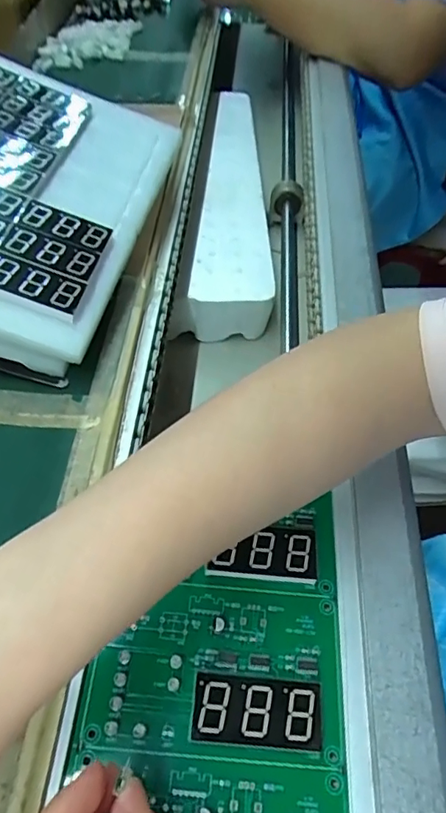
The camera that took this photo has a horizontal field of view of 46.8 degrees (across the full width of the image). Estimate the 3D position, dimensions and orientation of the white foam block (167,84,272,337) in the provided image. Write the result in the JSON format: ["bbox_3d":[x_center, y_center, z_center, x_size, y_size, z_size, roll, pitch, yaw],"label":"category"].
[{"bbox_3d":[0.015,-0.245,0.610,0.095,0.058,0.400,5,55,2],"label":"white foam block"}]

